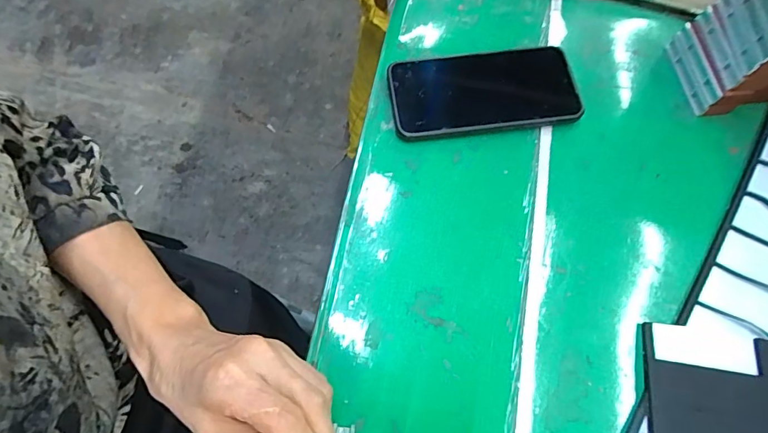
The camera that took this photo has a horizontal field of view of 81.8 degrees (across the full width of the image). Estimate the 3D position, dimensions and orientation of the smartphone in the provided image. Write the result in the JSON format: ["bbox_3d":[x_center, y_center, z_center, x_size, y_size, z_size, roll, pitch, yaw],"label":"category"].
[{"bbox_3d":[0.086,-0.110,0.387,0.159,0.010,0.077,-8,69,-1],"label":"smartphone"}]

